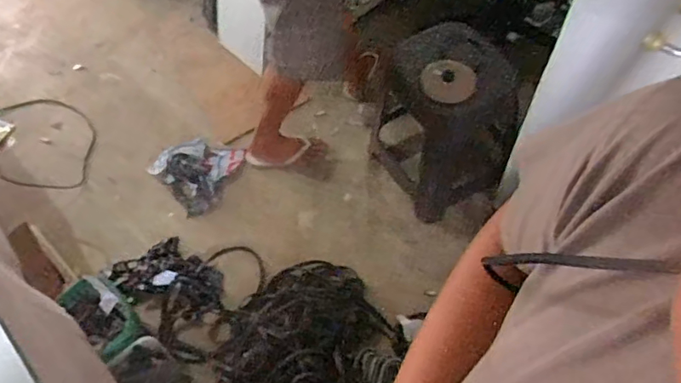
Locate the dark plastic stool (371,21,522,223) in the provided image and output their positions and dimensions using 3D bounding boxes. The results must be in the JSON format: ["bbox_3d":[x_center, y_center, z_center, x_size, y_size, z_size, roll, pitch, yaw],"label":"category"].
[{"bbox_3d":[0.284,-0.193,1.560,0.423,0.500,0.328,28,63,18],"label":"dark plastic stool"}]

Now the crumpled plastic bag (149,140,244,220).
[{"bbox_3d":[-0.460,-0.088,1.766,0.288,0.085,0.257,-39,64,-19],"label":"crumpled plastic bag"}]

